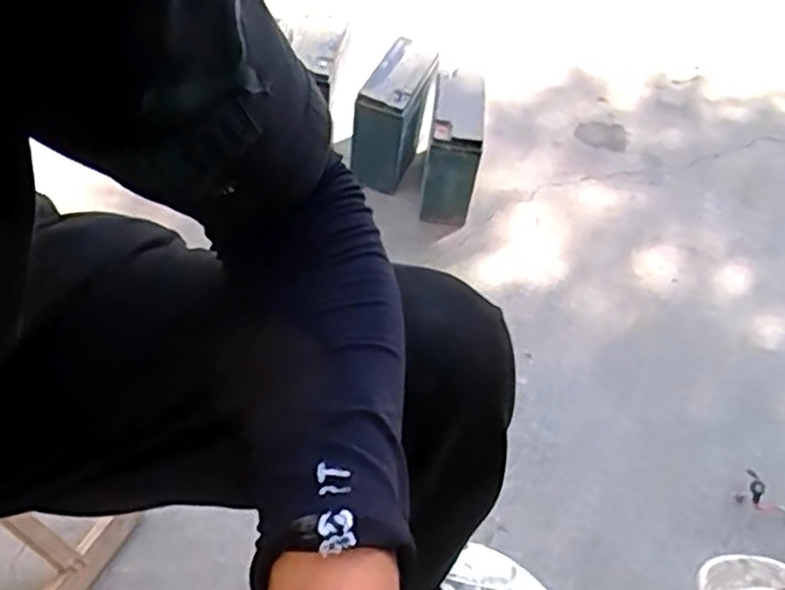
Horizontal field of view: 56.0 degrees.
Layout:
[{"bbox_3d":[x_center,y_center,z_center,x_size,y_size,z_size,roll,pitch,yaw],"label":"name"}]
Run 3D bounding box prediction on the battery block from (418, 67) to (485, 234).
[{"bbox_3d":[0.090,-0.207,1.128,0.072,0.209,0.153,7,50,2],"label":"battery block"}]

